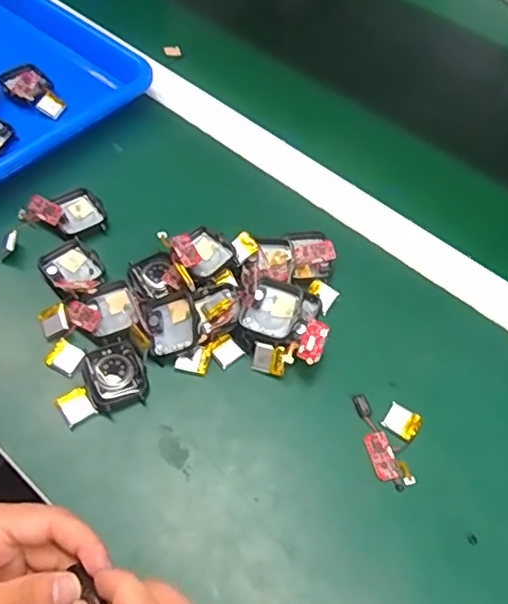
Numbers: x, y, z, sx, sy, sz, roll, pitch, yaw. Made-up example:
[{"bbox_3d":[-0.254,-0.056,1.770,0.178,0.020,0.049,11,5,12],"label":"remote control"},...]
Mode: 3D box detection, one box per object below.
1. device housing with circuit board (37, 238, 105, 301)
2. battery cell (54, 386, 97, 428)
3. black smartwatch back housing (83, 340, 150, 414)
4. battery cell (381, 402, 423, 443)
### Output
[{"bbox_3d":[-0.131,-0.024,0.426,0.041,0.011,0.053,-32,64,-23],"label":"device housing with circuit board"},{"bbox_3d":[-0.113,0.067,0.368,0.019,0.004,0.021,-30,63,-22],"label":"battery cell"},{"bbox_3d":[-0.090,0.048,0.378,0.038,0.012,0.041,-25,62,-20],"label":"black smartwatch back housing"},{"bbox_3d":[0.096,0.077,0.375,0.022,0.004,0.020,33,60,17],"label":"battery cell"}]

